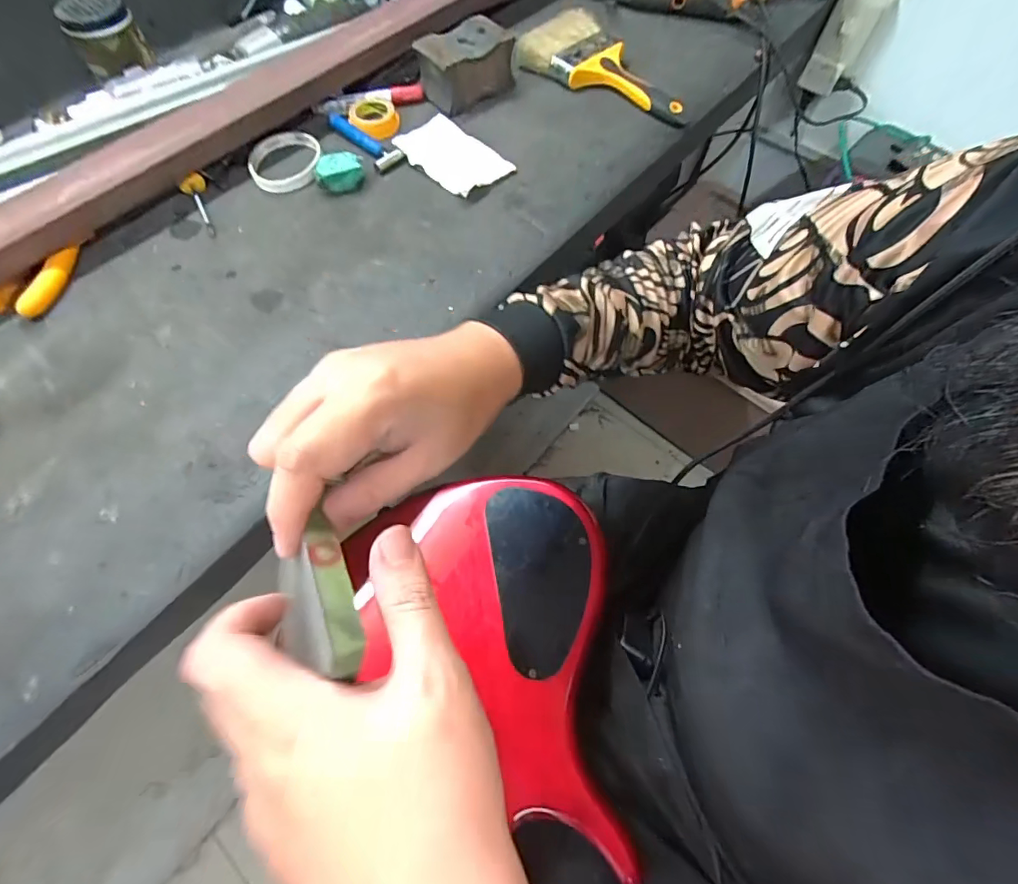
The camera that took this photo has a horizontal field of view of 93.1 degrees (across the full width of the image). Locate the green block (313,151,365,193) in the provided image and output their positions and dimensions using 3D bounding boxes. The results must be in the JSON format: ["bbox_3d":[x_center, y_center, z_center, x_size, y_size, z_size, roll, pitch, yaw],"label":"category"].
[{"bbox_3d":[-0.180,-0.288,0.514,0.049,0.022,0.034,-15,64,-8],"label":"green block"}]

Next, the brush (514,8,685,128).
[{"bbox_3d":[0.106,-0.459,0.596,0.114,0.027,0.220,-24,66,-12],"label":"brush"}]

